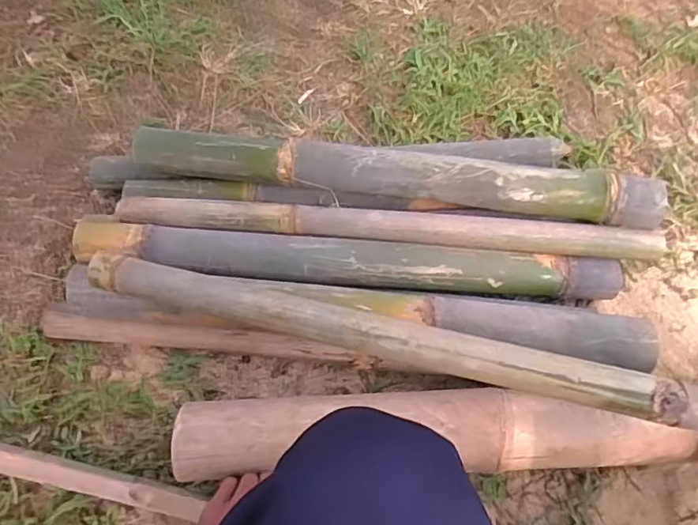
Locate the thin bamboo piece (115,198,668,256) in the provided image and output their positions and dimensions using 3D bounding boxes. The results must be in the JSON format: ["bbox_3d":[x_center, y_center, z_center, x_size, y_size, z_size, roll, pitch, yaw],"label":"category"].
[{"bbox_3d":[0.050,-0.051,0.684,0.674,0.031,0.040,3,59,3],"label":"thin bamboo piece"}]

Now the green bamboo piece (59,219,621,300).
[{"bbox_3d":[0.007,0.003,0.682,0.676,0.050,0.061,3,59,3],"label":"green bamboo piece"}]

